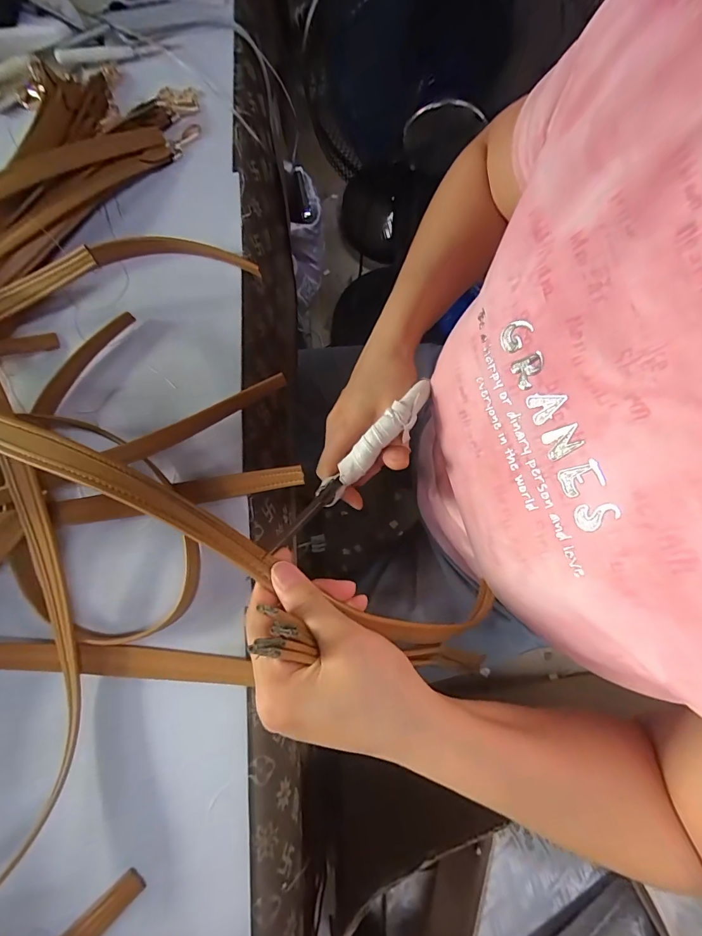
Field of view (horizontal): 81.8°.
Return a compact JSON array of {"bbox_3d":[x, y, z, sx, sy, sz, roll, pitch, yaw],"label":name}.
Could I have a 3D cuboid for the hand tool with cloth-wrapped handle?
[{"bbox_3d":[0.005,-0.004,0.271,0.019,0.031,0.158,42,80,9],"label":"hand tool with cloth-wrapped handle"}]

